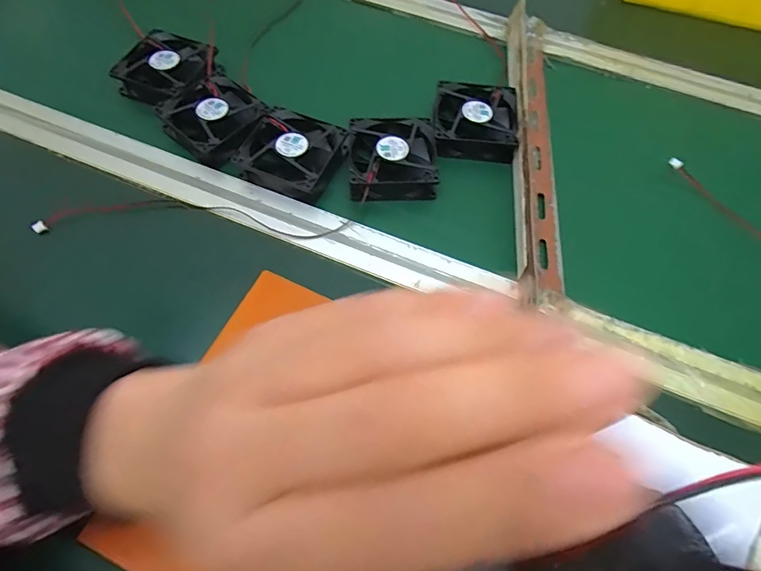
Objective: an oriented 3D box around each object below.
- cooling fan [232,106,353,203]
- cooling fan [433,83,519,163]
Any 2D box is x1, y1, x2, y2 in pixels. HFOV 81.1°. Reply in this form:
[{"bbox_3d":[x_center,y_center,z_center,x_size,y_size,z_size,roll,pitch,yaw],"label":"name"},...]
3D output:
[{"bbox_3d":[-0.079,-0.123,0.411,0.086,0.020,0.085,22,66,10],"label":"cooling fan"},{"bbox_3d":[0.093,-0.165,0.439,0.081,0.025,0.086,3,64,1],"label":"cooling fan"}]

